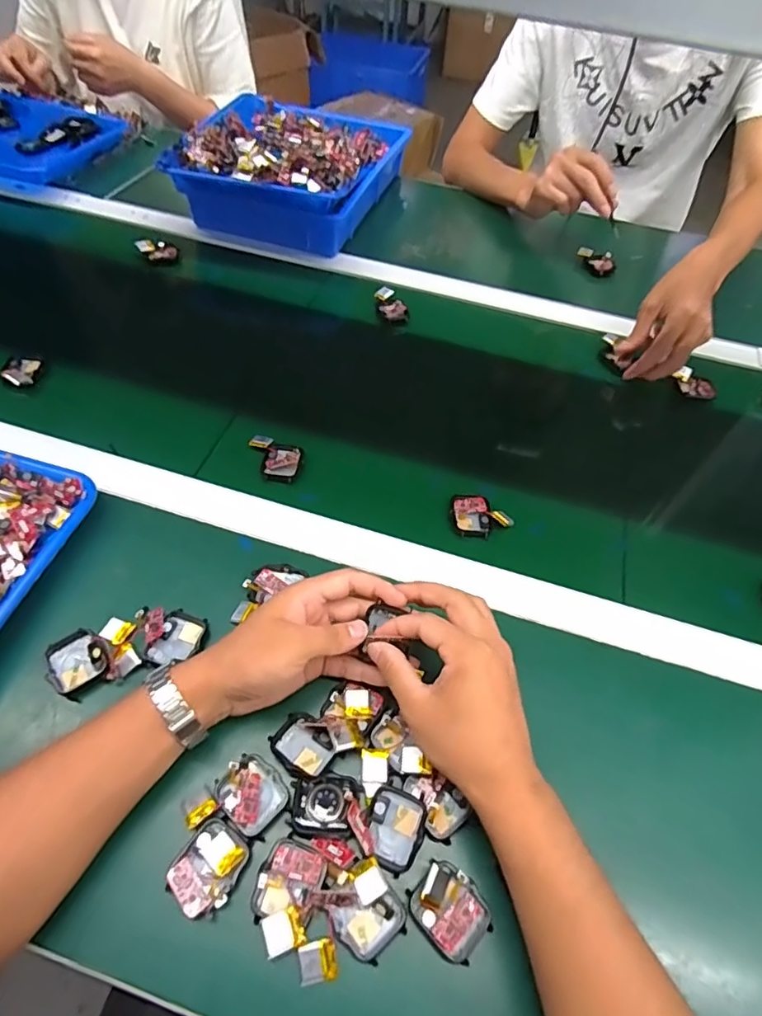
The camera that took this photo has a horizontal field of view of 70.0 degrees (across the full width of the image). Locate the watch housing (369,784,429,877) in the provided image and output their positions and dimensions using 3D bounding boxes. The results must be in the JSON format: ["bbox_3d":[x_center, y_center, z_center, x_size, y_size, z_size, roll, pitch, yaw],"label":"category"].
[{"bbox_3d":[0.009,0.209,0.355,0.036,0.013,0.044,21,56,10],"label":"watch housing"}]

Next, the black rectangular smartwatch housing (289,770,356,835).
[{"bbox_3d":[-0.038,0.193,0.357,0.038,0.007,0.035,6,54,0],"label":"black rectangular smartwatch housing"}]

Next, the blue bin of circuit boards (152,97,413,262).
[{"bbox_3d":[-0.123,-0.522,0.819,0.253,0.112,0.352,14,55,6],"label":"blue bin of circuit boards"}]

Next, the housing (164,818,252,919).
[{"bbox_3d":[-0.107,0.223,0.338,0.038,0.009,0.046,29,57,16],"label":"housing"}]

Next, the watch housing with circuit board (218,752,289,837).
[{"bbox_3d":[-0.086,0.189,0.362,0.044,0.006,0.038,39,61,21],"label":"watch housing with circuit board"}]

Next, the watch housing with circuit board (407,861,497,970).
[{"bbox_3d":[0.043,0.246,0.332,0.047,0.010,0.038,38,60,21],"label":"watch housing with circuit board"}]

